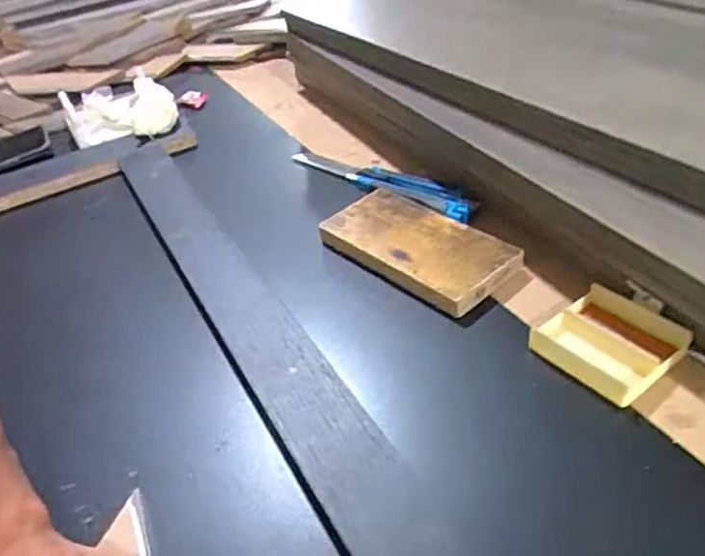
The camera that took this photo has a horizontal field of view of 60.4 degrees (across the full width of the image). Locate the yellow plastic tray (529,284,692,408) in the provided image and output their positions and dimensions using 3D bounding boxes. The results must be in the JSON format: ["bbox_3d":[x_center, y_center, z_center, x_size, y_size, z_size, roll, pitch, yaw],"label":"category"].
[{"bbox_3d":[0.162,0.041,0.387,0.070,0.019,0.075,-32,46,-26],"label":"yellow plastic tray"}]

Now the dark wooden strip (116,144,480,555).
[{"bbox_3d":[-0.062,0.042,0.425,0.053,0.018,0.623,-24,43,-19],"label":"dark wooden strip"}]

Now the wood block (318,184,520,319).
[{"bbox_3d":[0.051,-0.025,0.486,0.076,0.020,0.154,-35,47,-29],"label":"wood block"}]

